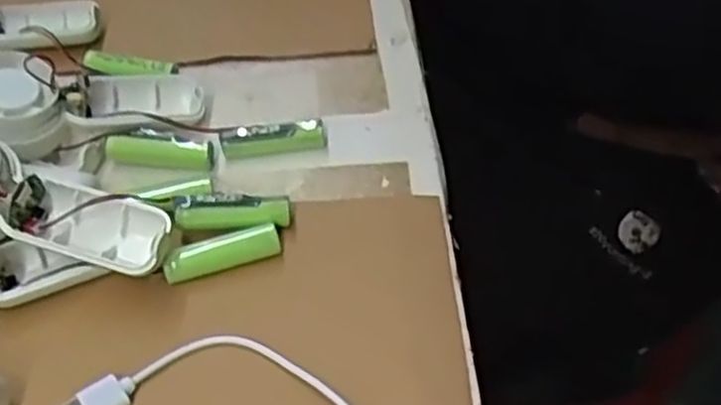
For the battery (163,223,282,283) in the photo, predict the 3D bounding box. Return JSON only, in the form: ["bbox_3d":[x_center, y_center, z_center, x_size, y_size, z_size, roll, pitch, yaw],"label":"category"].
[{"bbox_3d":[-0.059,0.022,0.330,0.049,0.015,0.011,-14,50,-10],"label":"battery"}]

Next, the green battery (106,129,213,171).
[{"bbox_3d":[-0.097,-0.026,0.375,0.050,0.014,0.012,2,49,4],"label":"green battery"}]

